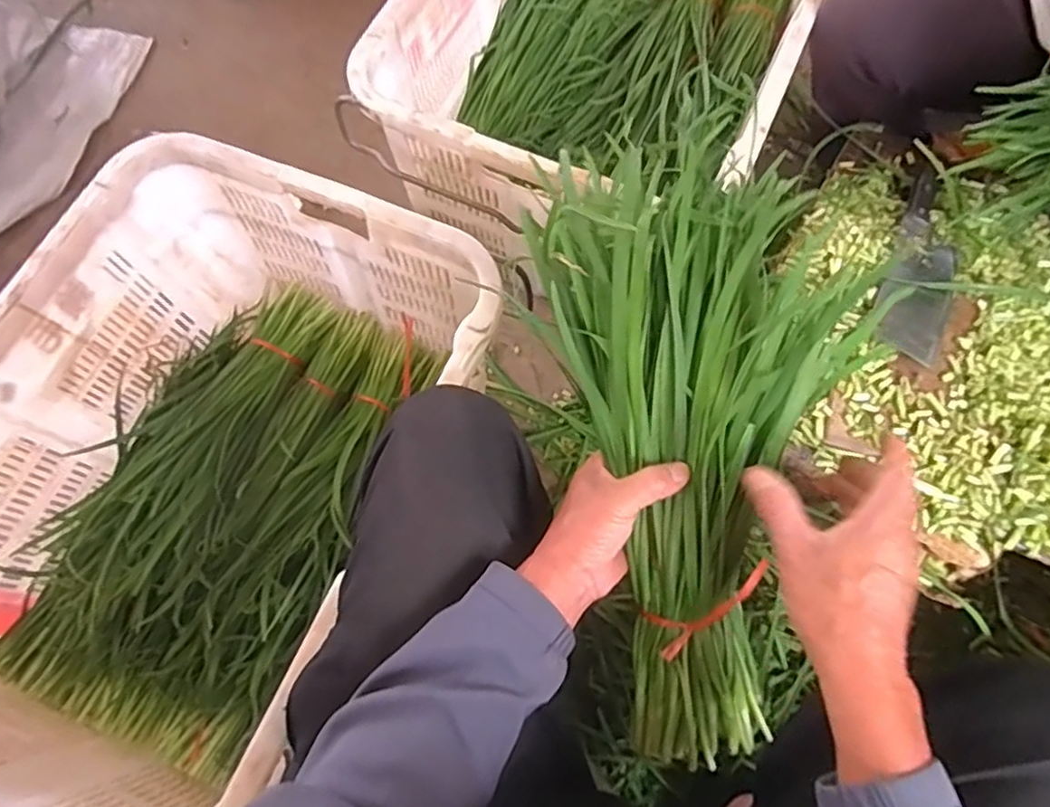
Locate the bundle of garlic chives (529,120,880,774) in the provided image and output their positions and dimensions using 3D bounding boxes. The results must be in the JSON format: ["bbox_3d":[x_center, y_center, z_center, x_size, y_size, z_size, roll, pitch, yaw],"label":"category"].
[{"bbox_3d":[0.130,0.047,0.486,0.213,0.084,0.458,-3,92,0],"label":"bundle of garlic chives"}]

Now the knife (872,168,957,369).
[{"bbox_3d":[0.452,-0.155,0.744,0.075,0.022,0.243,24,72,10],"label":"knife"}]

